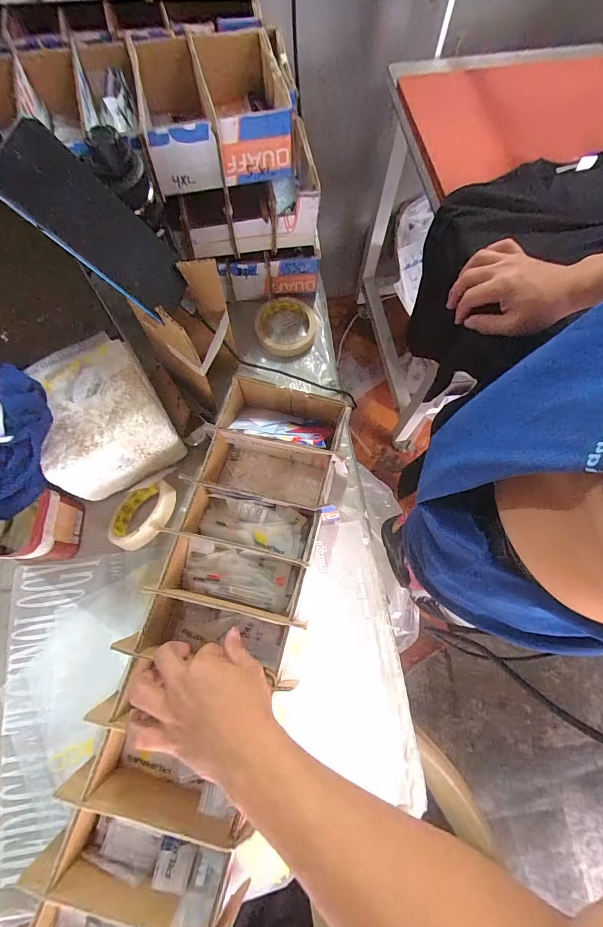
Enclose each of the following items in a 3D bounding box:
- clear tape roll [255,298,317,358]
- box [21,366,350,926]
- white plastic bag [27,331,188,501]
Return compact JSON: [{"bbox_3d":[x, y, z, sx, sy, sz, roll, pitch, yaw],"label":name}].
[{"bbox_3d":[-0.022,-0.211,0.585,0.094,0.021,0.091,0,71,-1],"label":"clear tape roll"},{"bbox_3d":[-0.098,0.194,0.424,0.178,0.082,0.617,14,70,4],"label":"box"},{"bbox_3d":[-0.245,-0.054,0.484,0.143,0.122,0.148,-29,74,-10],"label":"white plastic bag"}]

